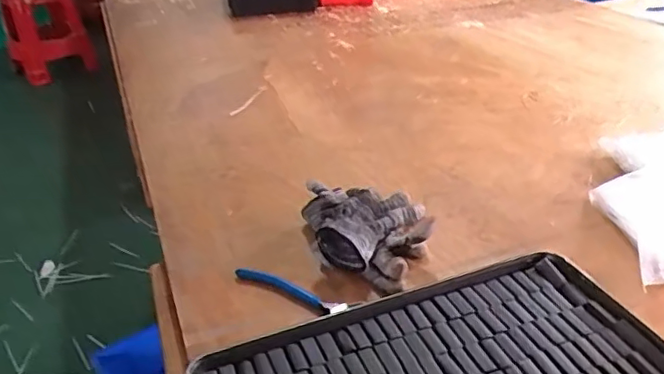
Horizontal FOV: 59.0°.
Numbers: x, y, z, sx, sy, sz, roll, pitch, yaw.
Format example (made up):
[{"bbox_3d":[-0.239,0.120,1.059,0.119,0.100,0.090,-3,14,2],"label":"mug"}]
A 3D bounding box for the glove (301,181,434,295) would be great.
[{"bbox_3d":[0.044,0.047,0.654,0.141,0.051,0.174,-4,32,-4],"label":"glove"}]

